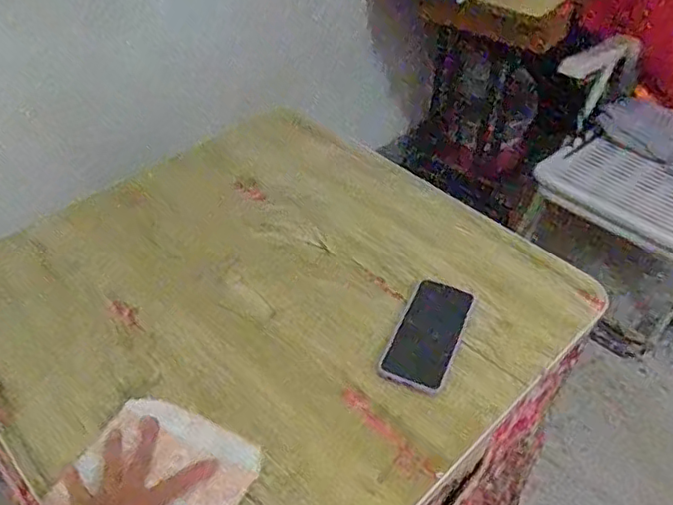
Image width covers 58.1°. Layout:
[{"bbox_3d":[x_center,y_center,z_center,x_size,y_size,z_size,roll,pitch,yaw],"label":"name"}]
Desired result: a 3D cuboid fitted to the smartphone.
[{"bbox_3d":[0.118,0.100,0.766,0.078,0.010,0.176,18,47,17],"label":"smartphone"}]

